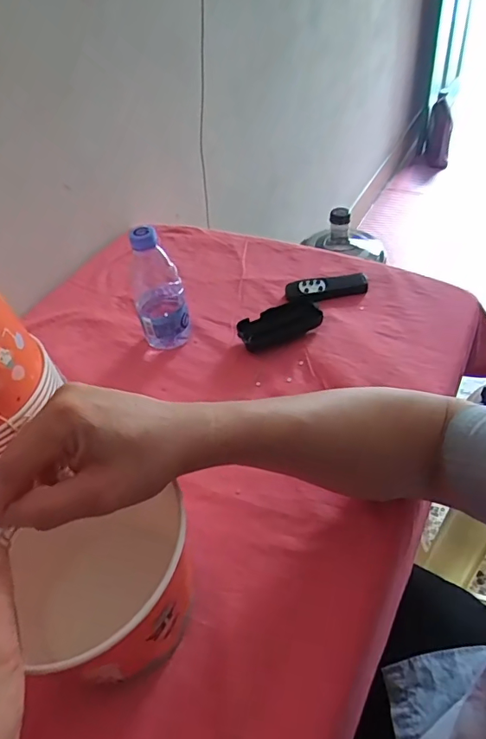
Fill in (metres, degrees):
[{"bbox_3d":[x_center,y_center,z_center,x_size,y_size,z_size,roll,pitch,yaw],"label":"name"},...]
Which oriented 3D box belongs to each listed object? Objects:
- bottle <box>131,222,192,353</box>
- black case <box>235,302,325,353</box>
[{"bbox_3d":[-0.110,-0.103,0.633,0.069,0.158,0.068,-13,47,-6],"label":"bottle"},{"bbox_3d":[0.048,-0.060,0.668,0.112,0.023,0.052,-21,49,-13],"label":"black case"}]

